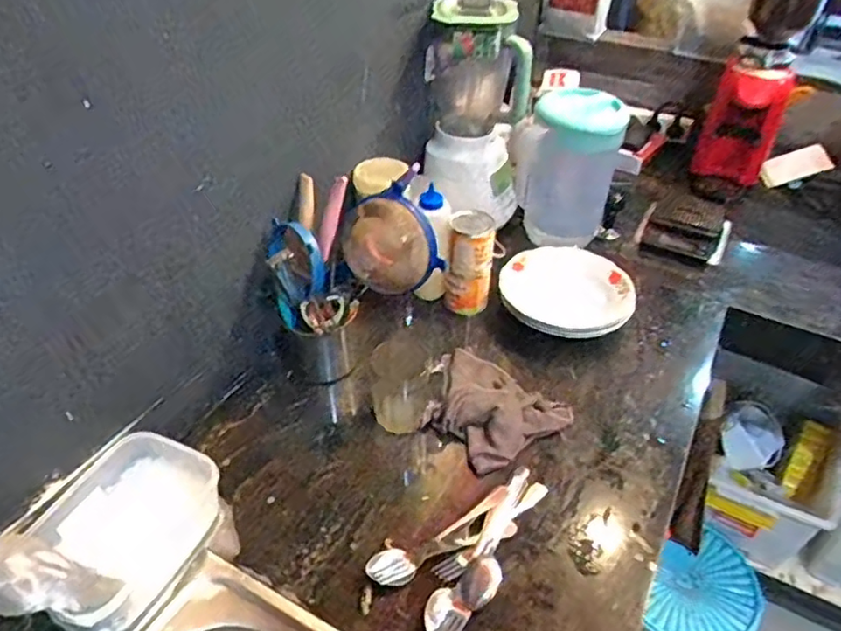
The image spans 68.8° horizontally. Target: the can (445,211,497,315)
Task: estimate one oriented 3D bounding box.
[{"bbox_3d":[0.079,-0.083,0.990,0.070,0.161,0.062,6,41,4],"label":"can"}]

